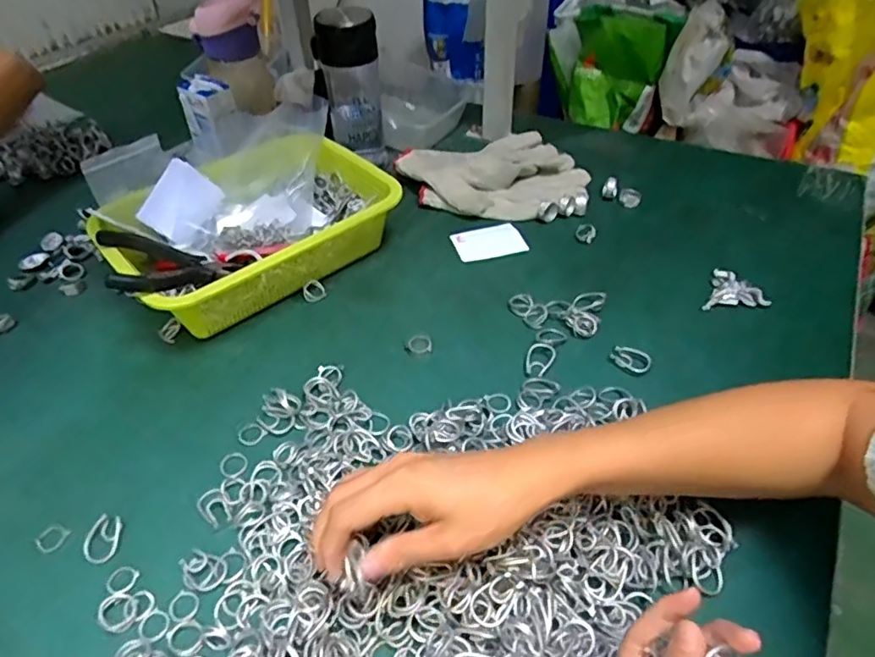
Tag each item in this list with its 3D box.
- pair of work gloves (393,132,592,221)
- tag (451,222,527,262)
[{"bbox_3d":[0.072,-0.187,0.734,0.217,0.023,0.158,-9,45,-9],"label":"pair of work gloves"},{"bbox_3d":[0.056,-0.095,0.663,0.074,0.005,0.054,-14,50,-8],"label":"tag"}]

